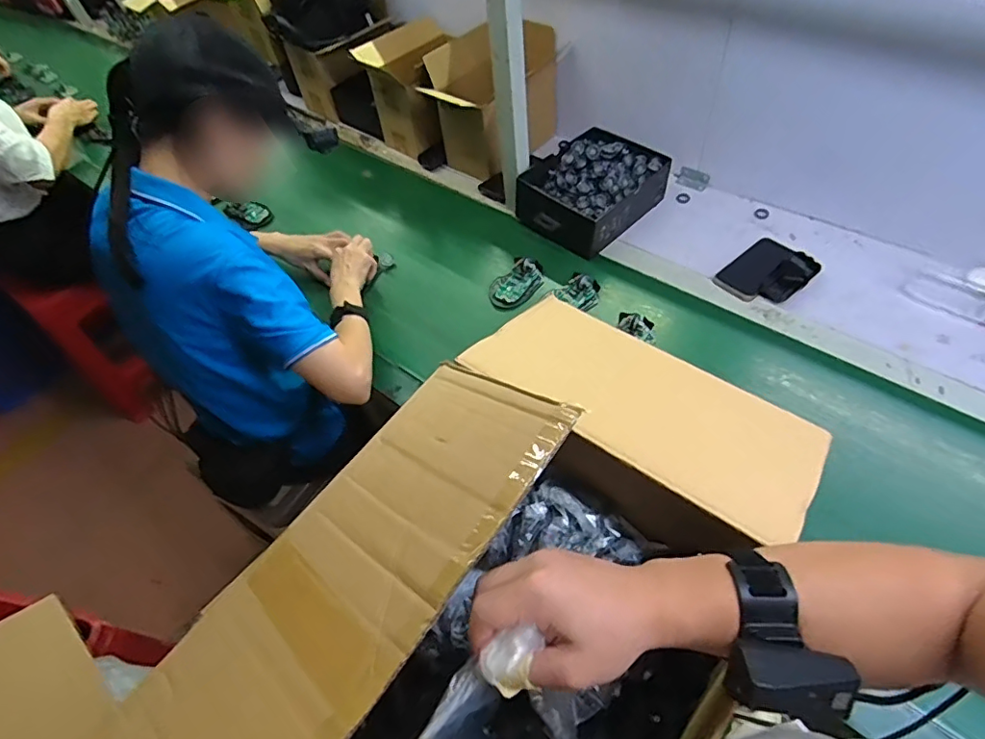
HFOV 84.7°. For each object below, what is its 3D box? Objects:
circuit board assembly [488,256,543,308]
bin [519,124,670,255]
[{"bbox_3d":[0.043,-0.154,0.960,0.073,0.025,0.116,32,61,27],"label":"circuit board assembly"},{"bbox_3d":[0.181,-0.340,1.013,0.217,0.074,0.246,33,62,27],"label":"bin"}]

